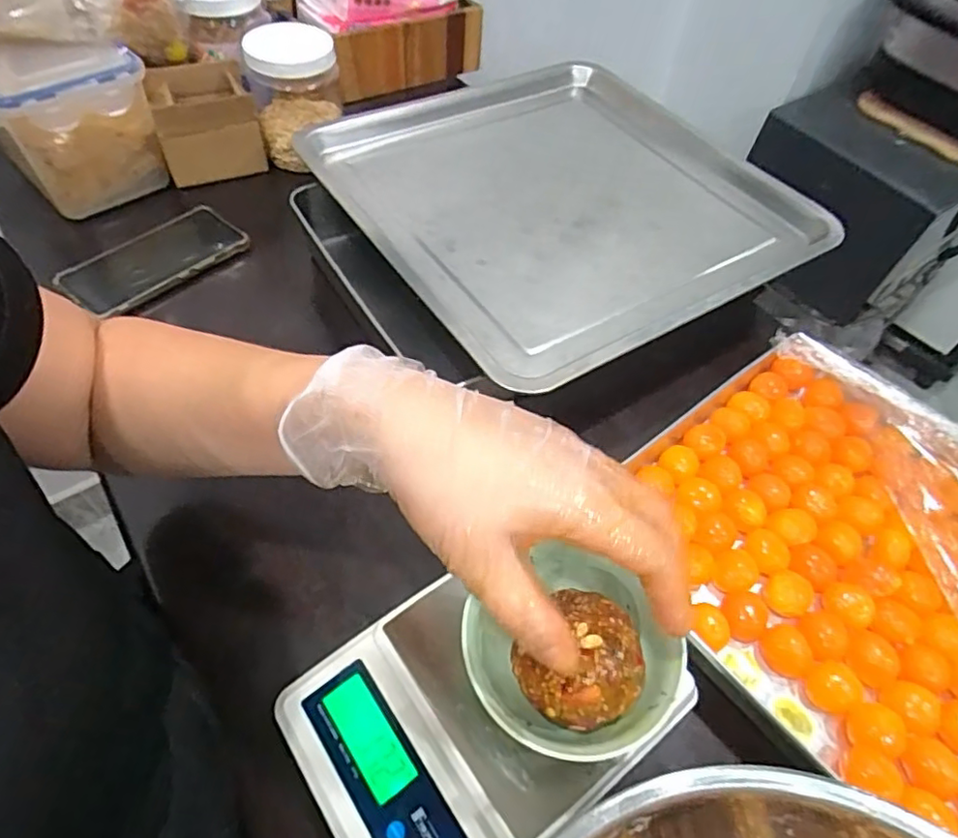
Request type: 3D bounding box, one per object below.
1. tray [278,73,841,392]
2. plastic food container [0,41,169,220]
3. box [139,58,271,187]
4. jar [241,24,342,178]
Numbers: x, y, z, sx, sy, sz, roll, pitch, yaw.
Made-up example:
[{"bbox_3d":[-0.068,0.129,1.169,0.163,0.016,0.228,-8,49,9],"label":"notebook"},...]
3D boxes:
[{"bbox_3d":[0.080,-0.224,0.584,0.392,0.027,0.399,-27,61,-22],"label":"tray"},{"bbox_3d":[-0.403,-0.298,0.605,0.139,0.127,0.117,-30,62,-23],"label":"plastic food container"},{"bbox_3d":[-0.292,-0.314,0.651,0.099,0.090,0.088,-15,57,-15],"label":"box"},{"bbox_3d":[-0.203,-0.362,0.678,0.092,0.112,0.093,2,54,-3],"label":"jar"}]

